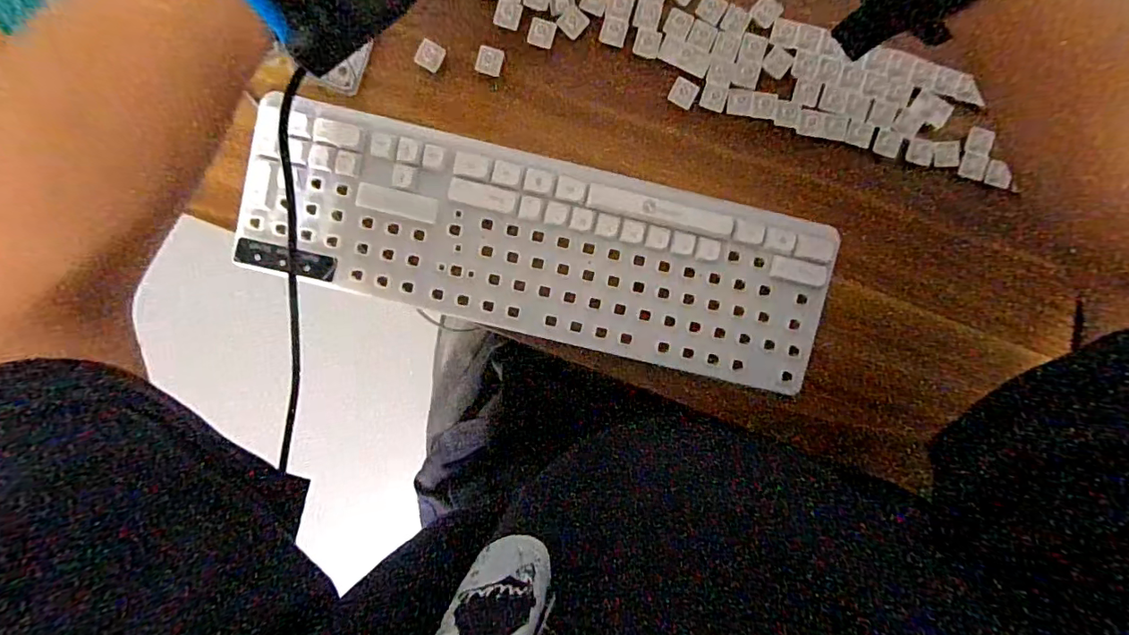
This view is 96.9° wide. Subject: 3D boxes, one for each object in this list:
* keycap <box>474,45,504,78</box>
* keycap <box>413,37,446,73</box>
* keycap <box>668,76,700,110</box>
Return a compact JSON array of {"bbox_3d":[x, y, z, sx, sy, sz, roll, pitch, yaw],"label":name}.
[{"bbox_3d":[-0.052,-0.179,0.350,0.017,0.007,0.018,17,94,-2],"label":"keycap"},{"bbox_3d":[-0.094,-0.184,0.351,0.015,0.008,0.018,30,93,-2],"label":"keycap"},{"bbox_3d":[0.084,-0.158,0.352,0.017,0.005,0.017,24,94,-2],"label":"keycap"}]

